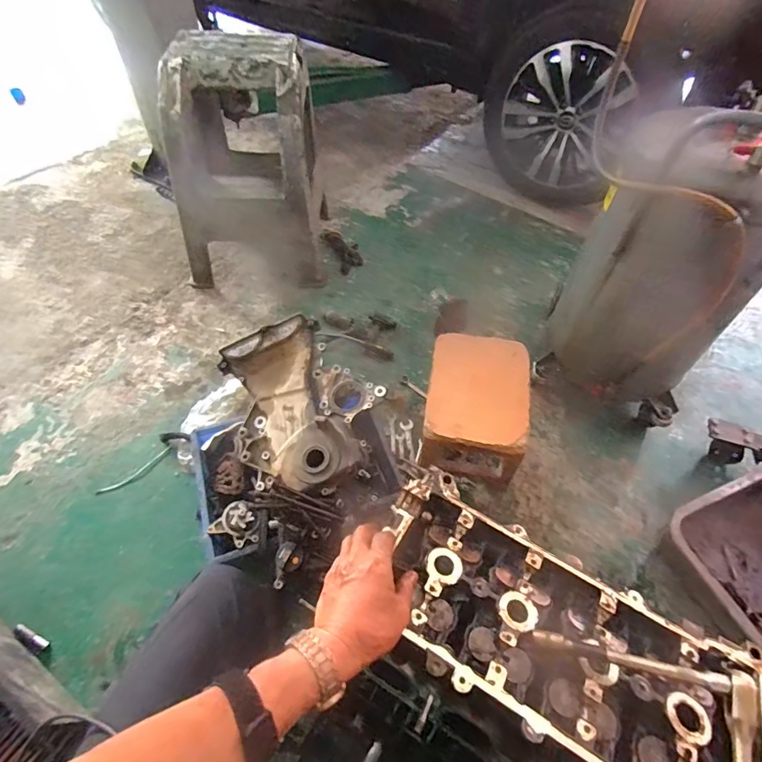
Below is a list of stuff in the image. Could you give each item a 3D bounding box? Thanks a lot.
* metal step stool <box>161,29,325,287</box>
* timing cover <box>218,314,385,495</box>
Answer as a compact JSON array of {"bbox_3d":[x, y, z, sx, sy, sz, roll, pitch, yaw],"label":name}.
[{"bbox_3d":[-0.411,-0.647,1.376,0.426,0.578,0.370,-1,54,-3],"label":"metal step stool"},{"bbox_3d":[-0.182,0.048,0.984,0.297,0.097,0.413,-31,60,-22],"label":"timing cover"}]

